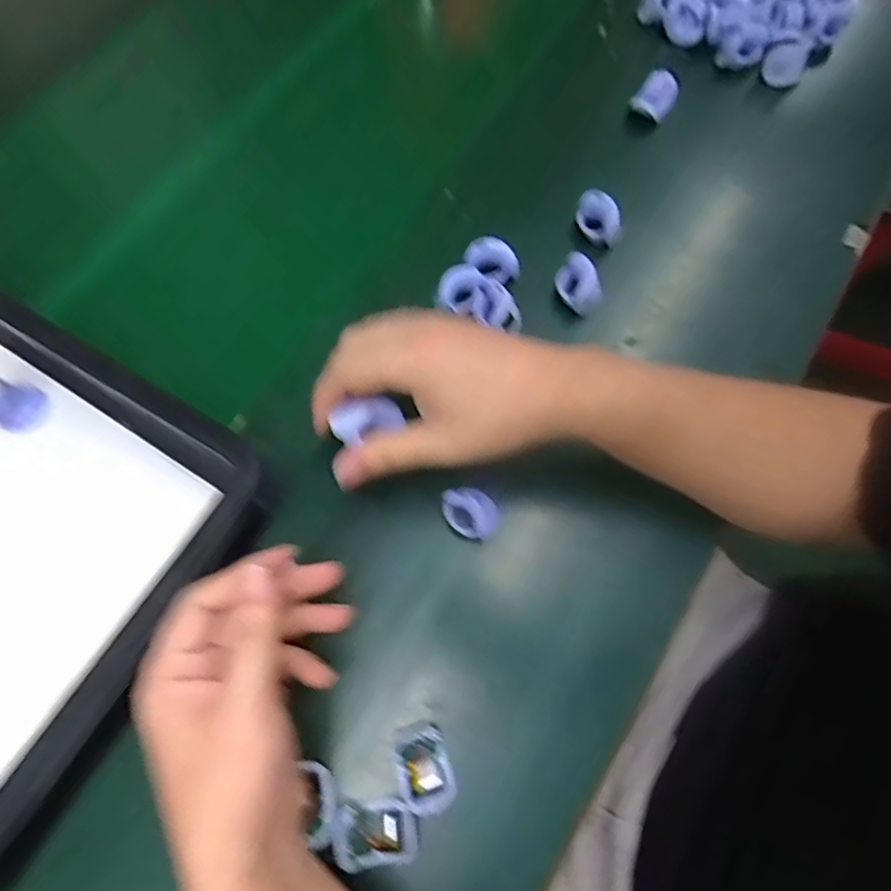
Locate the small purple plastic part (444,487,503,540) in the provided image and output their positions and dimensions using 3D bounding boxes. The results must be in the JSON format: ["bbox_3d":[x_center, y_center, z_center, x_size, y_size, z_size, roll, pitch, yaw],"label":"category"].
[{"bbox_3d":[0.018,0.043,0.388,0.039,0.022,0.032,32,73,12],"label":"small purple plastic part"}]

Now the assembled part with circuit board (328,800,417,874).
[{"bbox_3d":[-0.040,0.221,0.330,0.045,0.014,0.031,-9,69,-2],"label":"assembled part with circuit board"}]

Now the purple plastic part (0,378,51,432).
[{"bbox_3d":[-0.308,-0.031,0.419,0.028,0.026,0.034,-19,70,-6],"label":"purple plastic part"}]

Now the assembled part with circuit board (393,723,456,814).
[{"bbox_3d":[-0.012,0.188,0.342,0.029,0.014,0.047,-15,69,-5],"label":"assembled part with circuit board"}]

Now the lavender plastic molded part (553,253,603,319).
[{"bbox_3d":[0.101,-0.123,0.445,0.027,0.027,0.040,-42,74,-14],"label":"lavender plastic molded part"}]

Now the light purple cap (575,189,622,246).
[{"bbox_3d":[0.122,-0.180,0.466,0.038,0.034,0.023,20,71,8],"label":"light purple cap"}]

